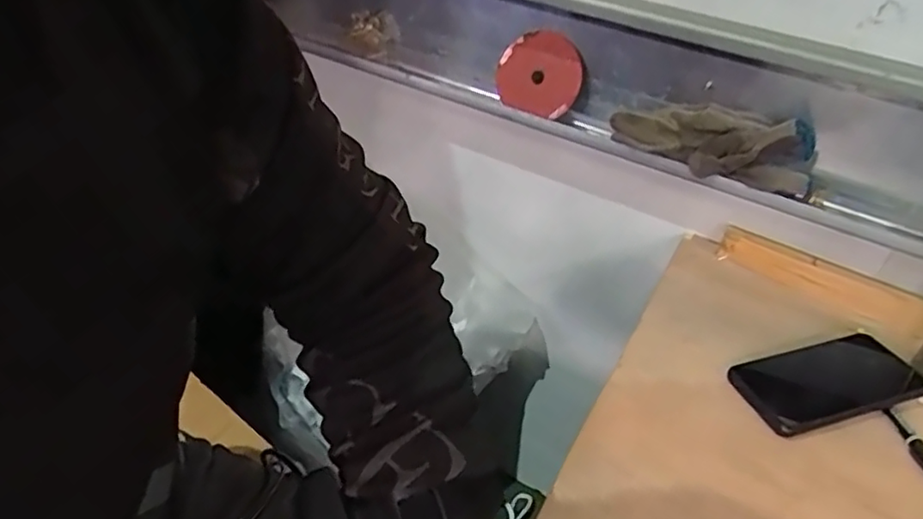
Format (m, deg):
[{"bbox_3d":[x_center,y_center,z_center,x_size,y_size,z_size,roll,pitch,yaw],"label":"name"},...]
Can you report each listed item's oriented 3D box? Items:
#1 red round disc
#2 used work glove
[{"bbox_3d":[0.088,-0.221,0.728,0.113,0.091,0.018,30,35,29],"label":"red round disc"},{"bbox_3d":[0.269,-0.131,0.656,0.199,0.072,0.057,23,39,21],"label":"used work glove"}]

